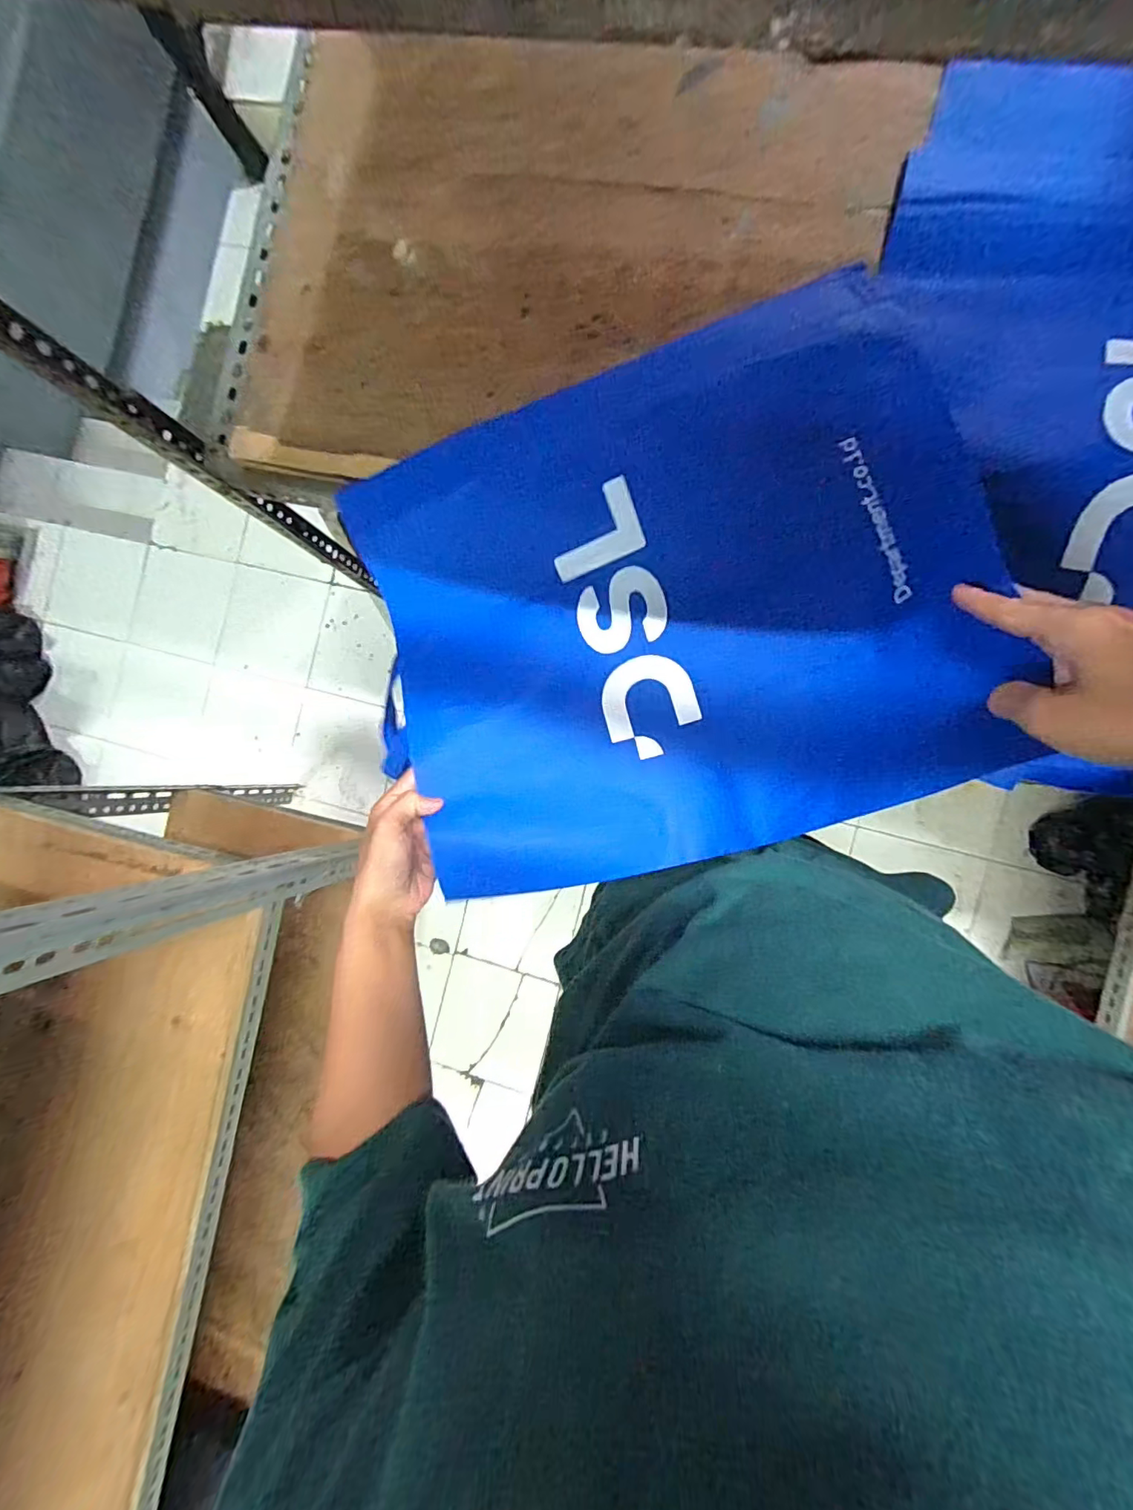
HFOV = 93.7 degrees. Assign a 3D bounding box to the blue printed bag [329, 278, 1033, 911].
[{"bbox_3d":[0.069,-0.110,0.441,0.436,0.115,0.397,-14,87,7],"label":"blue printed bag"}]

